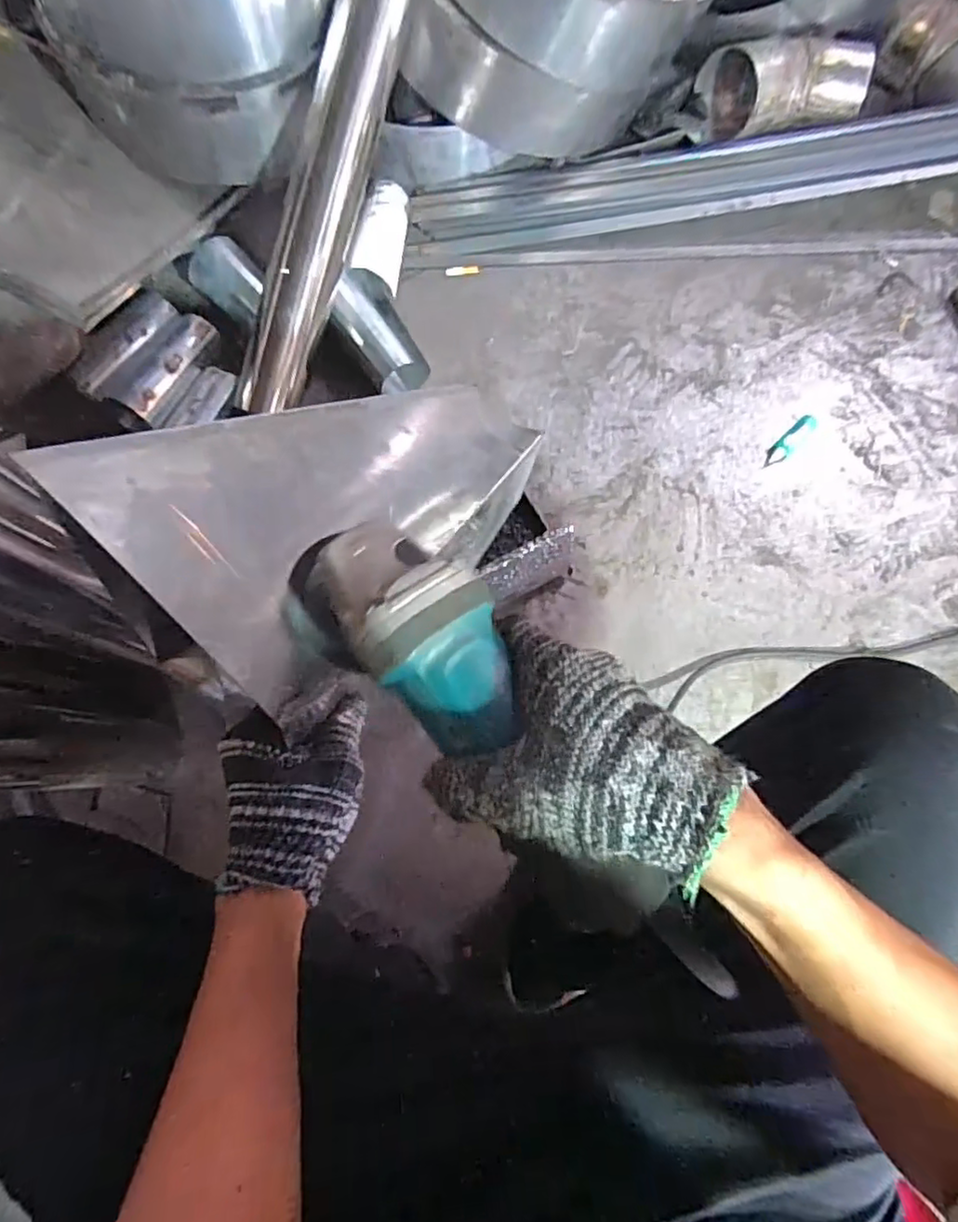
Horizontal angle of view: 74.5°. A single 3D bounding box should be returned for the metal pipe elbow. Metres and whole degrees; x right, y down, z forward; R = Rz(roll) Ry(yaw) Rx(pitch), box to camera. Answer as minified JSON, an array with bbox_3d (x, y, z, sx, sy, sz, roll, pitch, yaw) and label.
[{"bbox_3d":[0.476,-0.812,0.986,0.237,0.107,0.126,-9,77,-3],"label":"metal pipe elbow"}]

